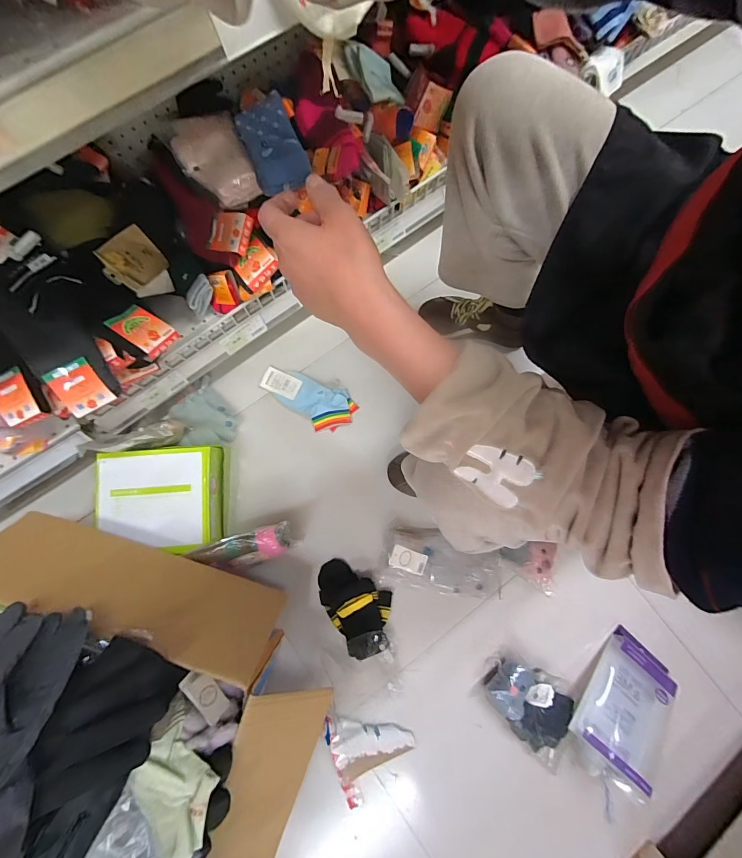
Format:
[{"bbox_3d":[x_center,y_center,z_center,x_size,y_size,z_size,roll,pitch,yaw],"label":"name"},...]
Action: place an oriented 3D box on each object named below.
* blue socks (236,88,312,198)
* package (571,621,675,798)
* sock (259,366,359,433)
[{"bbox_3d":[-0.162,-0.469,0.608,0.087,0.025,0.151,-21,80,-5],"label":"blue socks"},{"bbox_3d":[0.450,0.492,0.653,0.138,0.046,0.223,37,64,9],"label":"package"},{"bbox_3d":[-0.137,-0.063,0.781,0.205,0.009,0.094,21,79,3],"label":"sock"}]

